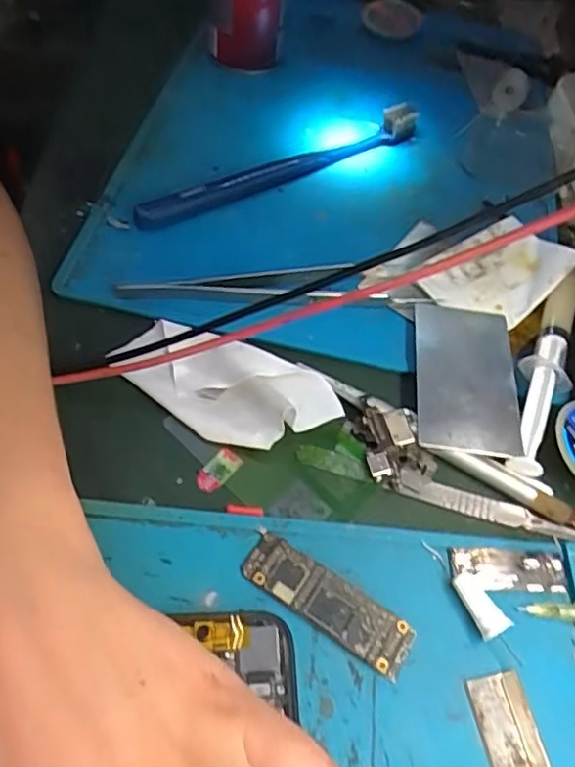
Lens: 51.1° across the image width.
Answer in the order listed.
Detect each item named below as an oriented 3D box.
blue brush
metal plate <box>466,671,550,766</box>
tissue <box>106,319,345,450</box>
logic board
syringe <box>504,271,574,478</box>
[{"bbox_3d":[0.000,-0.119,0.329,0.176,0.025,0.013,-26,62,-22],"label":"blue brush"},{"bbox_3d":[0.074,0.116,0.196,0.019,0.004,0.038,-6,57,-11],"label":"metal plate"},{"bbox_3d":[-0.028,-0.002,0.253,0.095,0.023,0.045,21,56,8],"label":"tissue"},{"bbox_3d":[0.013,0.078,0.214,0.064,0.005,0.020,29,58,13],"label":"logic board"},{"bbox_3d":[0.118,-0.008,0.272,0.022,0.018,0.108,25,57,10],"label":"syringe"}]

